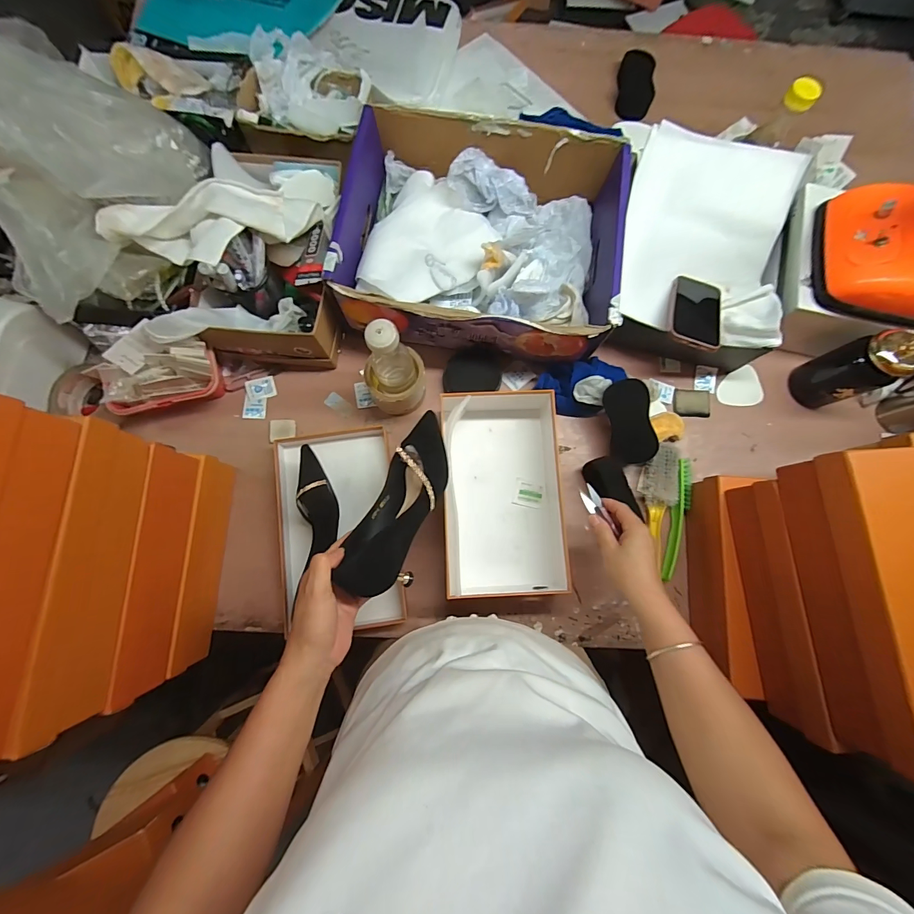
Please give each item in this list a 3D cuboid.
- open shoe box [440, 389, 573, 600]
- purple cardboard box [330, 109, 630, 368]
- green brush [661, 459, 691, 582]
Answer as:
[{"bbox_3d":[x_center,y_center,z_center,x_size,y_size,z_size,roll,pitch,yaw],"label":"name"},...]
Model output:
[{"bbox_3d":[0.071,0.047,0.608,0.179,0.074,0.301,-2,80,-2],"label":"open shoe box"},{"bbox_3d":[0.039,-0.343,0.621,0.392,0.116,0.332,10,80,1],"label":"purple cardboard box"},{"bbox_3d":[0.344,0.097,0.621,0.027,0.033,0.186,11,80,1],"label":"green brush"}]

